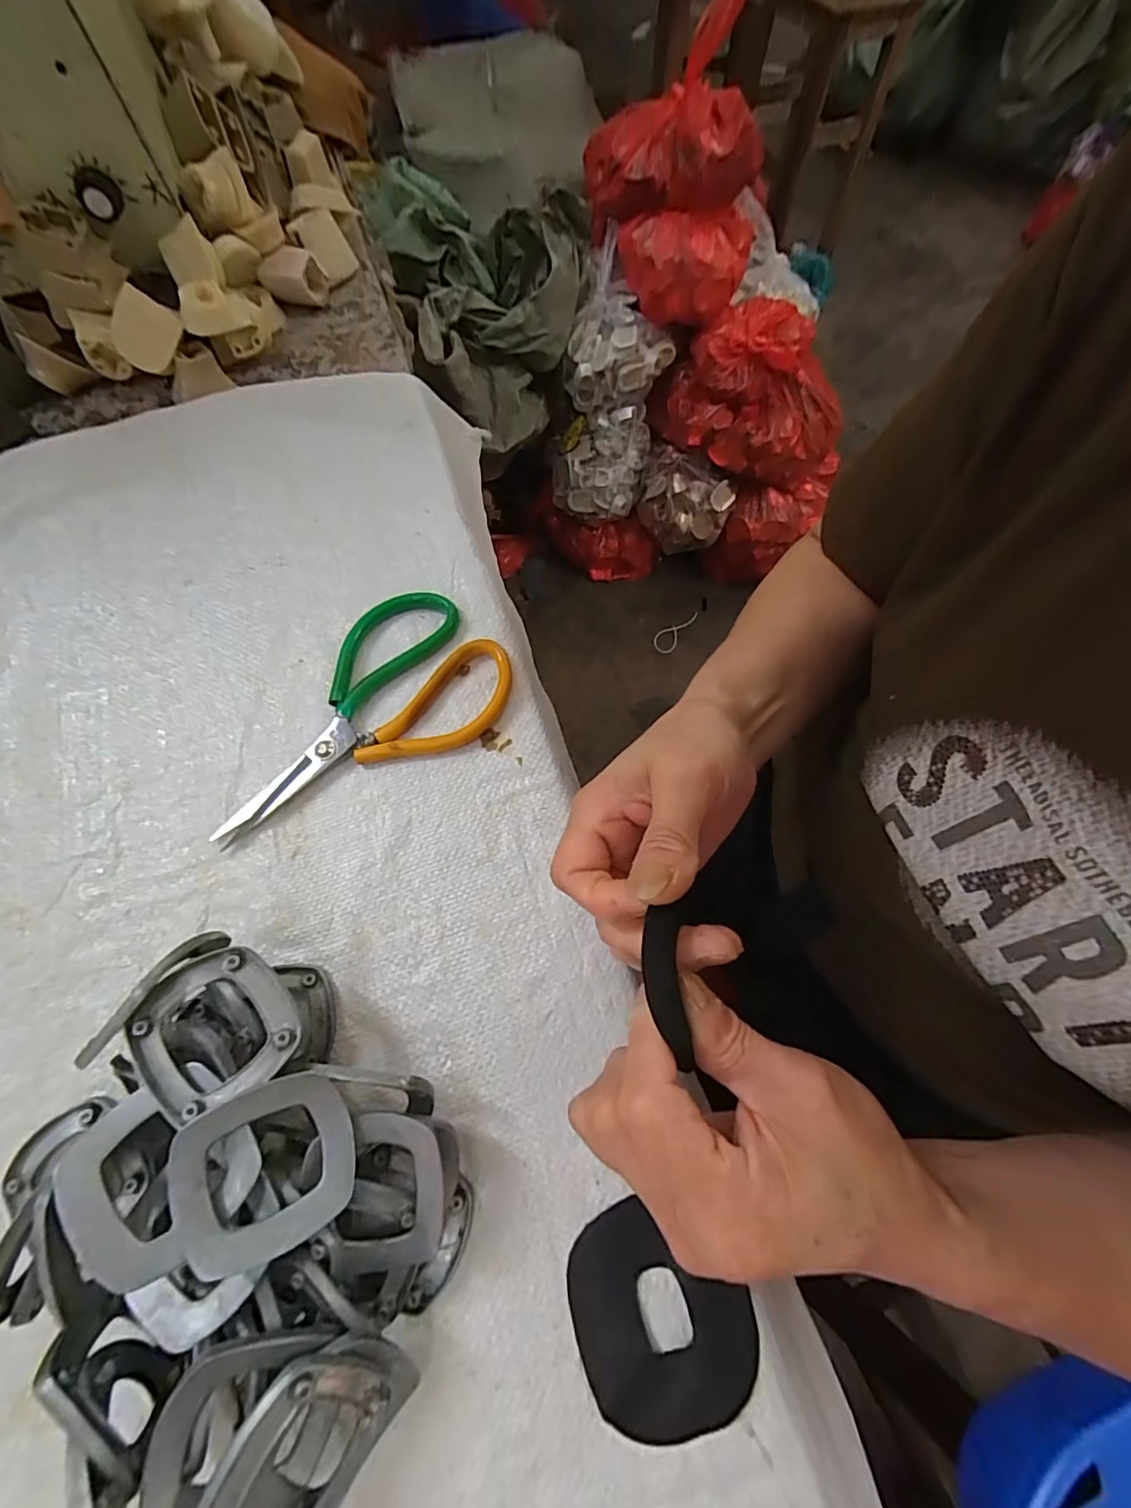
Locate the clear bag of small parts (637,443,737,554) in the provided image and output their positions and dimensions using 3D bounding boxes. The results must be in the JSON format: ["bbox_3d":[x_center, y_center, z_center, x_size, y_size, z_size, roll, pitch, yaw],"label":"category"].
[{"bbox_3d":[0.235,-0.505,1.120,0.187,0.141,0.125,27,71,9],"label":"clear bag of small parts"}]

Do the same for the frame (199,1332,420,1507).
[{"bbox_3d":[-0.093,0.252,0.199,0.068,0.016,0.065,-41,113,-36],"label":"frame"}]

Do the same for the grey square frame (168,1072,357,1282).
[{"bbox_3d":[-0.116,0.159,0.213,0.062,0.008,0.055,-11,76,-24],"label":"grey square frame"}]

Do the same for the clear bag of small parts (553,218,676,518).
[{"bbox_3d":[0.087,-0.676,1.021,0.193,0.437,0.118,7,27,3],"label":"clear bag of small parts"}]

